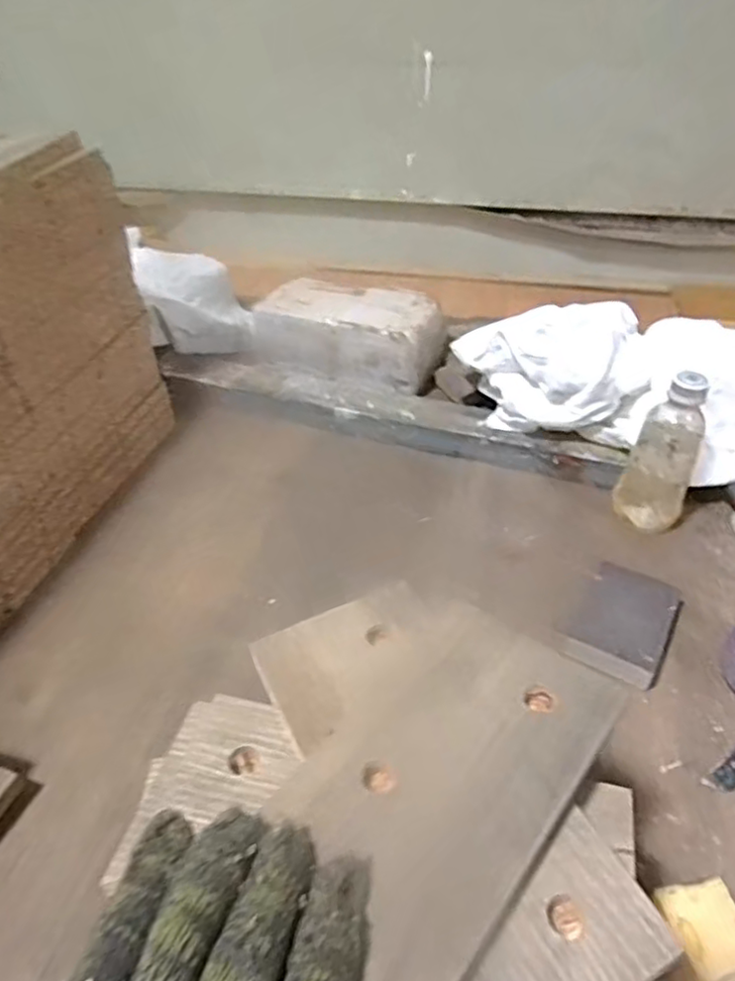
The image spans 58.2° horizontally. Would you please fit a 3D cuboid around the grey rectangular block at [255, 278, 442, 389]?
[{"bbox_3d":[-0.026,-0.211,0.871,0.244,0.083,0.096,15,42,18],"label":"grey rectangular block"}]

